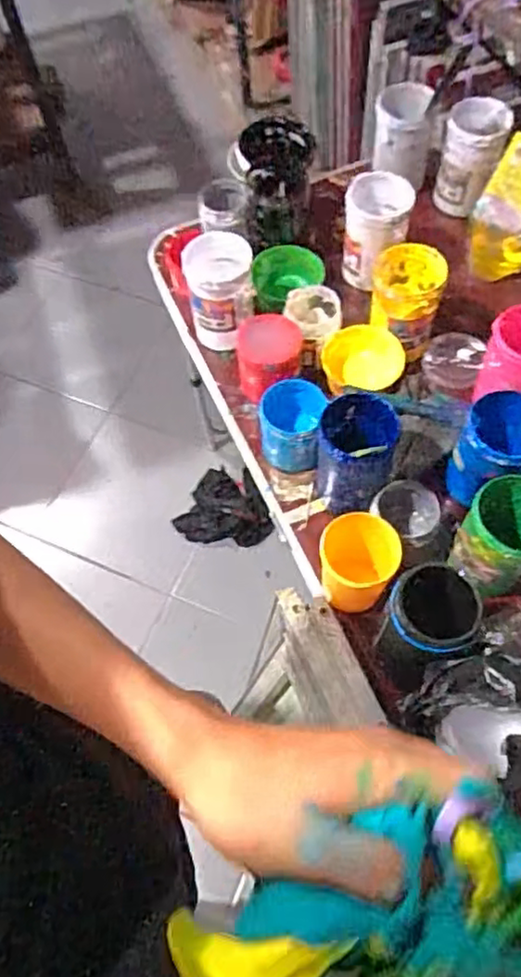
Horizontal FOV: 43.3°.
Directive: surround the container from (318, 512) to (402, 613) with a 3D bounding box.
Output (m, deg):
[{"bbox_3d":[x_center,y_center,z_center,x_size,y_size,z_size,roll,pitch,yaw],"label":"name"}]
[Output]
[{"bbox_3d":[0.114,0.088,0.785,0.086,0.109,0.083,-2,63,3],"label":"container"}]

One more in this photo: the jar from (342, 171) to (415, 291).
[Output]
[{"bbox_3d":[0.175,-0.390,1.001,0.092,0.131,0.095,-2,63,3],"label":"jar"}]

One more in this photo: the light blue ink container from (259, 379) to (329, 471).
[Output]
[{"bbox_3d":[0.041,-0.085,0.895,0.086,0.088,0.089,-2,63,3],"label":"light blue ink container"}]

